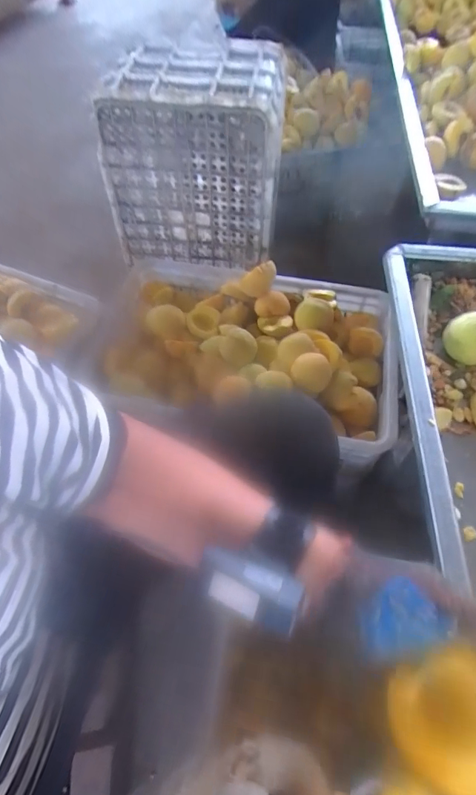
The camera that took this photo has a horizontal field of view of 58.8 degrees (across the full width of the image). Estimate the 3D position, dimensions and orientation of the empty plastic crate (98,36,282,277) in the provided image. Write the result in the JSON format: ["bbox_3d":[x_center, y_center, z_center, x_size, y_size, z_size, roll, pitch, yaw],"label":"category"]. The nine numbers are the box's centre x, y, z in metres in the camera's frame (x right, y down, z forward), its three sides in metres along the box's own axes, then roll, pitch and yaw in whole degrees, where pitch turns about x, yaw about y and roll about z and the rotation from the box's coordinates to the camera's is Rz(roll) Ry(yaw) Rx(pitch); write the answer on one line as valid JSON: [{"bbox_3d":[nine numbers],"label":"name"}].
[{"bbox_3d":[-0.095,-0.564,1.005,0.371,0.364,0.311,6,55,3],"label":"empty plastic crate"}]

